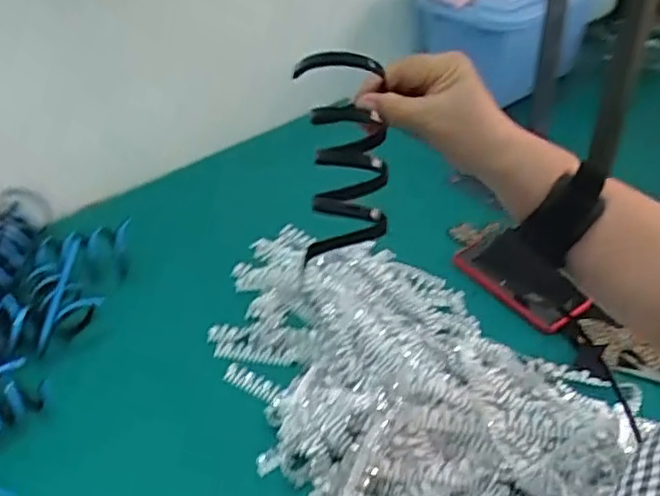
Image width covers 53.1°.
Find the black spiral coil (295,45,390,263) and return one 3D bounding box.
[{"bbox_3d":[0.010,-0.062,0.444,0.060,0.134,0.070,-6,20,-5],"label":"black spiral coil"}]

